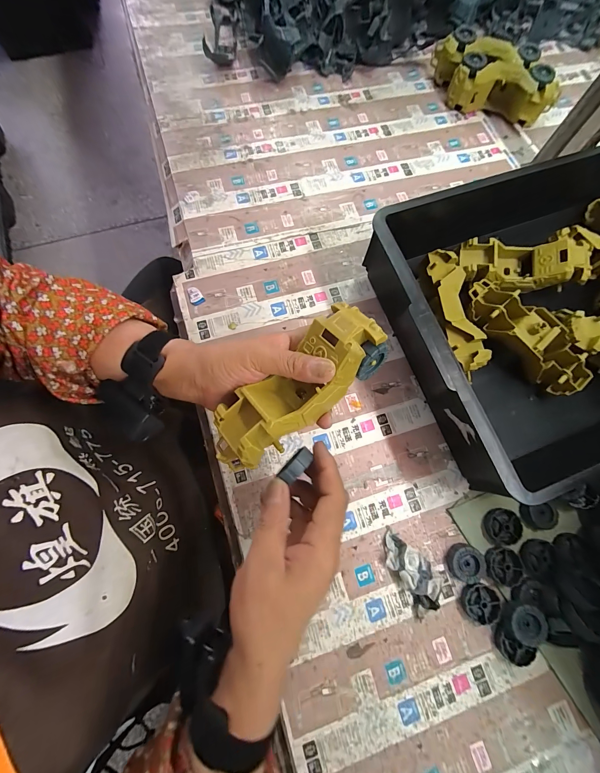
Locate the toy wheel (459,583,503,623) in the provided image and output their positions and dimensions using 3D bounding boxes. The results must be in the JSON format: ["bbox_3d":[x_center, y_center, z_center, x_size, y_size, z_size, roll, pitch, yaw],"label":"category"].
[{"bbox_3d":[0.203,0.242,0.336,0.044,0.010,0.036,25,75,5],"label":"toy wheel"}]

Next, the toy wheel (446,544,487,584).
[{"bbox_3d":[0.191,0.201,0.343,0.038,0.011,0.037,1,74,-2],"label":"toy wheel"}]

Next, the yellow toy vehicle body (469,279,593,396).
[{"bbox_3d":[0.291,-0.064,0.398,0.065,0.055,0.179,-37,79,-11],"label":"yellow toy vehicle body"}]

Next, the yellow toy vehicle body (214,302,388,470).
[{"bbox_3d":[-0.003,0.001,0.256,0.176,0.048,0.059,-44,80,2],"label":"yellow toy vehicle body"}]

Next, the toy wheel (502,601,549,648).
[{"bbox_3d":[0.242,0.253,0.321,0.035,0.020,0.037,1,74,-2],"label":"toy wheel"}]

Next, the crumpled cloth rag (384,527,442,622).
[{"bbox_3d":[0.125,0.205,0.336,0.039,0.022,0.083,-32,78,-10],"label":"crumpled cloth rag"}]

